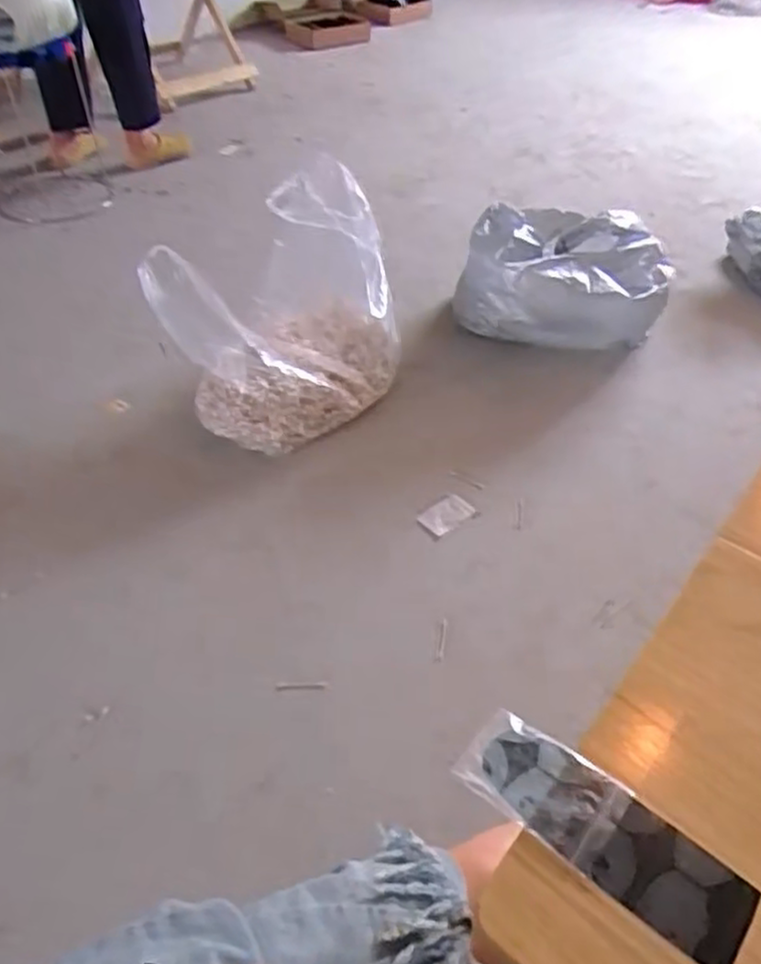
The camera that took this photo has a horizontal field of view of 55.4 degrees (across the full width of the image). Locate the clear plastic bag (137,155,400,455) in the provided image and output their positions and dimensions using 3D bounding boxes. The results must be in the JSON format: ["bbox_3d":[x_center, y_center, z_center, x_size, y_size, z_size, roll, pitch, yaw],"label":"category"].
[{"bbox_3d":[-0.202,-0.365,1.497,0.467,0.360,0.480,-22,49,-22],"label":"clear plastic bag"}]

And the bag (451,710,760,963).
[{"bbox_3d":[0.138,0.219,0.460,0.185,0.012,0.062,32,52,27],"label":"bag"}]

